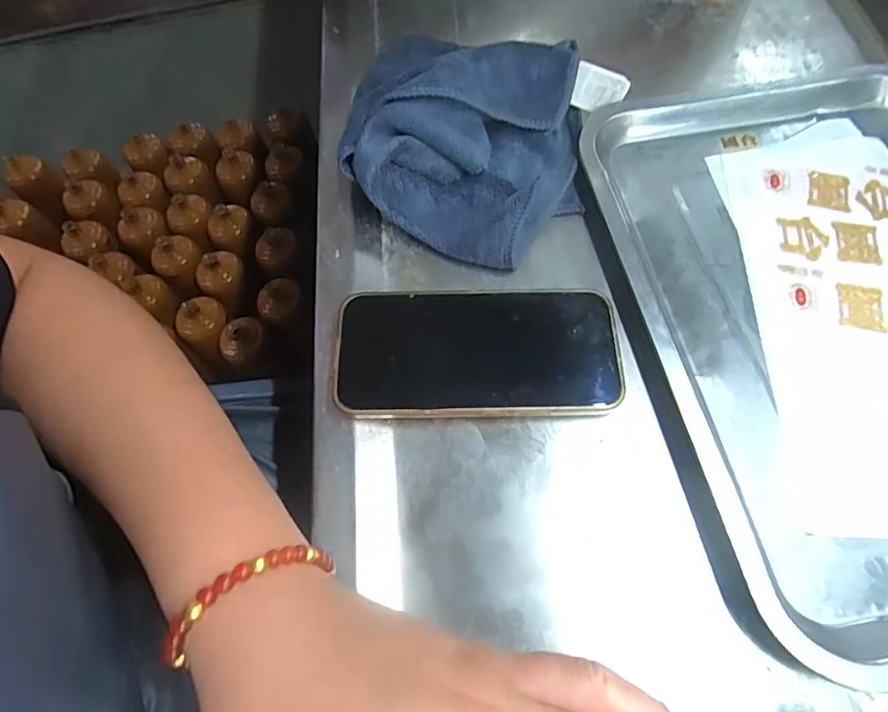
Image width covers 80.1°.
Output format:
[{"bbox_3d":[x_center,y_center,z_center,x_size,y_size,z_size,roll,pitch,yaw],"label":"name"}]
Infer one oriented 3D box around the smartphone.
[{"bbox_3d":[0.019,-0.003,0.303,0.156,0.015,0.080,-1,64,1],"label":"smartphone"}]

